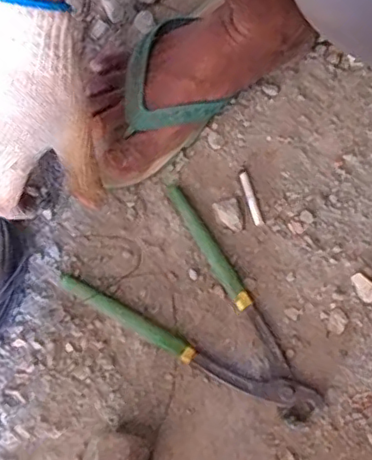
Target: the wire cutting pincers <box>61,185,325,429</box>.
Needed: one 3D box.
[{"bbox_3d":[0.024,0.057,0.470,0.216,0.019,0.123,33,70,12],"label":"wire cutting pincers"}]

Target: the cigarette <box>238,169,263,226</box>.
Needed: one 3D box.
[{"bbox_3d":[0.057,-0.030,0.514,0.009,0.007,0.056,-13,68,-6],"label":"cigarette"}]

